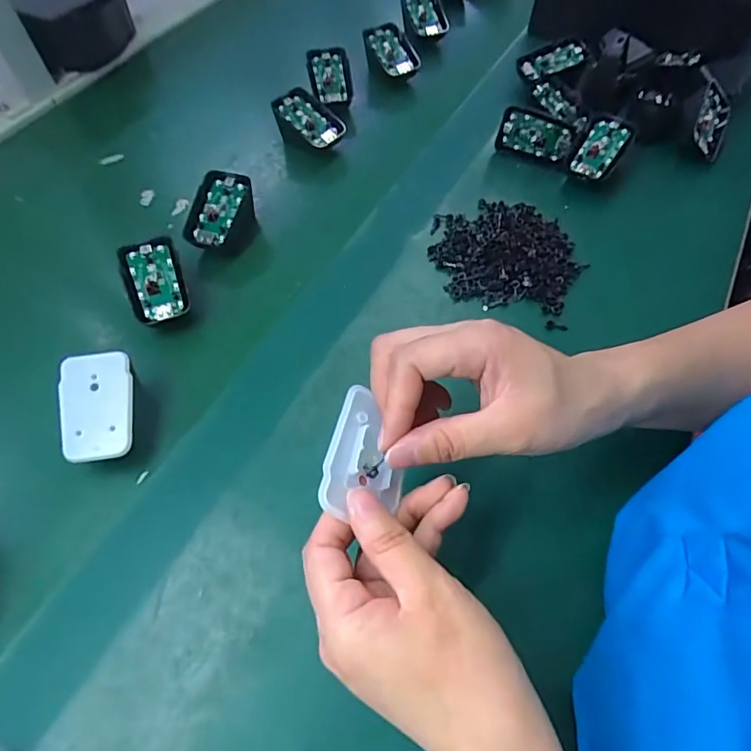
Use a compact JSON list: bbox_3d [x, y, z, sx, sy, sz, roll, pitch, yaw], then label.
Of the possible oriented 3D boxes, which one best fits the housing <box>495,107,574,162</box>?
[{"bbox_3d":[0.151,-0.227,0.484,0.068,0.045,0.017,20,59,15],"label":"housing"}]

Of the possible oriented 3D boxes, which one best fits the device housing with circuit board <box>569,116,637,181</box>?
[{"bbox_3d":[0.208,-0.209,0.465,0.037,0.011,0.064,30,83,16],"label":"device housing with circuit board"}]

